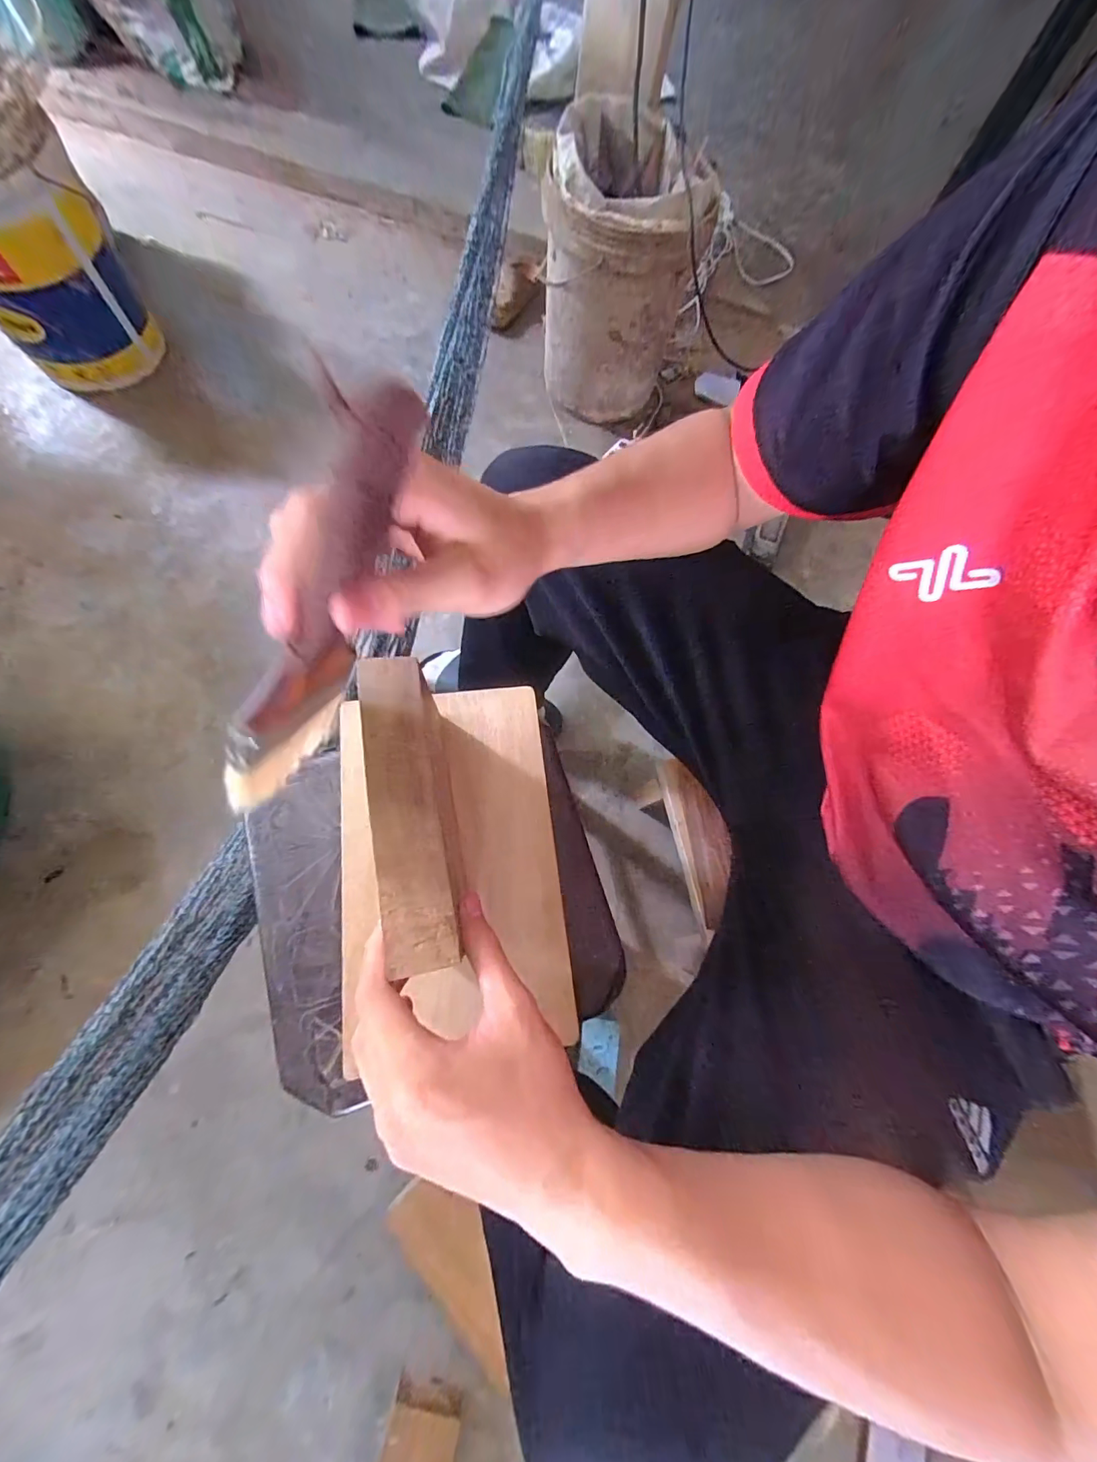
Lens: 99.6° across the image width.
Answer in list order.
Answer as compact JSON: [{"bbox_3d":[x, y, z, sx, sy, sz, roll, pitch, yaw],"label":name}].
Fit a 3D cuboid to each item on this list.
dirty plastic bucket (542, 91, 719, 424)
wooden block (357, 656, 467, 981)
[{"bbox_3d":[0.141,-0.863,0.901,0.257,0.390,0.259,2,74,-6],"label":"dirty plastic bucket"},{"bbox_3d":[-0.075,0.038,0.252,0.043,0.015,0.166,-11,76,-5],"label":"wooden block"}]

